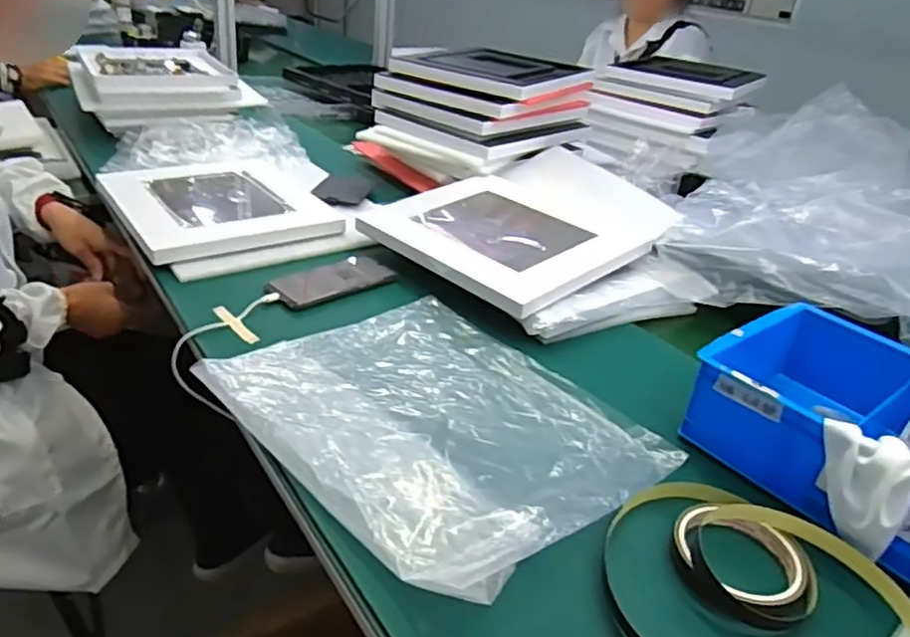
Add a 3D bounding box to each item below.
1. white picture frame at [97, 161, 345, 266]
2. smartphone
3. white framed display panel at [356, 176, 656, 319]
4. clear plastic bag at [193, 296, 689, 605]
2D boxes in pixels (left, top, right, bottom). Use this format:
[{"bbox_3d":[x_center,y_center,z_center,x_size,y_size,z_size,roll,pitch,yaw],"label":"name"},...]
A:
[{"bbox_3d":[-0.338,-0.164,0.926,0.252,0.018,0.297,-15,37,-34],"label":"white picture frame"},{"bbox_3d":[-0.148,-0.046,0.787,0.144,0.012,0.071,-19,39,-38],"label":"smartphone"},{"bbox_3d":[0.062,-0.111,0.847,0.251,0.021,0.300,-28,44,-35],"label":"white framed display panel"},{"bbox_3d":[-0.022,0.085,0.580,0.273,0.015,0.332,-21,40,-40],"label":"clear plastic bag"}]

